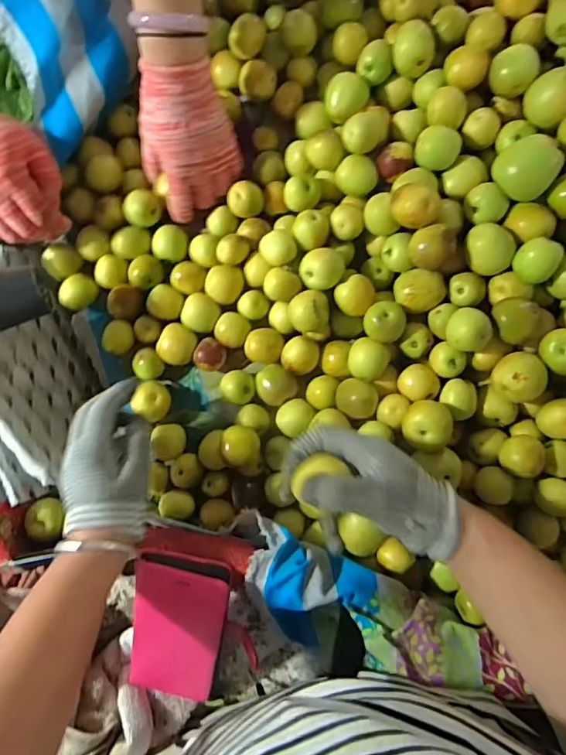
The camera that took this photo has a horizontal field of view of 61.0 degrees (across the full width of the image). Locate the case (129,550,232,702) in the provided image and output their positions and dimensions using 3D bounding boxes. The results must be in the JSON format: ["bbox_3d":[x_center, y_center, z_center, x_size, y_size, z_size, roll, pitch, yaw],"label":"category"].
[{"bbox_3d":[-0.097,0.235,0.447,0.083,0.022,0.171,11,114,1],"label":"case"}]

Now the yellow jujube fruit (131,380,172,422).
[{"bbox_3d":[-0.131,0.023,0.485,0.031,0.028,0.038,16,84,1],"label":"yellow jujube fruit"}]

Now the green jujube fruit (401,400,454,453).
[{"bbox_3d":[0.125,0.043,0.423,0.039,0.034,0.043,23,85,2],"label":"green jujube fruit"}]

